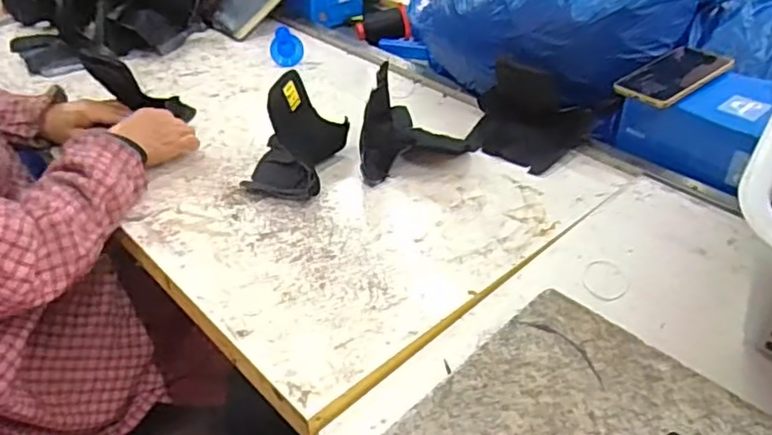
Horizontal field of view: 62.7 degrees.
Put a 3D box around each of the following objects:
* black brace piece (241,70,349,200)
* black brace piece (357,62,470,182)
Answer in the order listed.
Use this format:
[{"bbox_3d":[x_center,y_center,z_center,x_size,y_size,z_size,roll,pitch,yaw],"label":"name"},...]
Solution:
[{"bbox_3d":[-0.115,-0.114,0.807,0.096,0.121,0.138,8,37,11],"label":"black brace piece"},{"bbox_3d":[0.045,-0.127,0.841,0.129,0.096,0.164,8,37,10],"label":"black brace piece"}]

